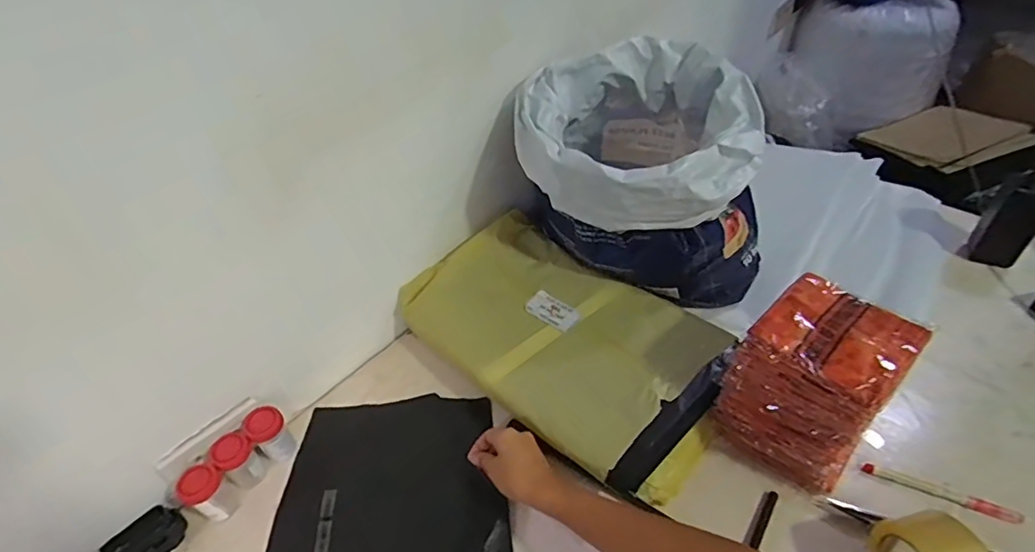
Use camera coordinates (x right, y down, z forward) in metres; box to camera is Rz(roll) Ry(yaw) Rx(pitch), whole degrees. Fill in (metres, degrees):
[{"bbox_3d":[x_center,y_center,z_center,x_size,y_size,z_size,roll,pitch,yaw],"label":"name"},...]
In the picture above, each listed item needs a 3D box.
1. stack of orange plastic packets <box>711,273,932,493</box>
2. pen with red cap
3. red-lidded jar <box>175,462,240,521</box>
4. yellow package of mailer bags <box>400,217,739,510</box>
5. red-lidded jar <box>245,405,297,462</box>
[{"bbox_3d":[0.315,0.113,0.585,0.132,0.166,0.133,-37,51,-27],"label":"stack of orange plastic packets"},{"bbox_3d":[0.446,0.228,0.580,0.138,0.014,0.012,18,49,24],"label":"pen with red cap"},{"bbox_3d":[-0.355,0.251,0.630,0.045,0.064,0.042,-4,44,4],"label":"red-lidded jar"},{"bbox_3d":[0.064,0.077,0.727,0.416,0.072,0.258,28,54,31],"label":"yellow package of mailer bags"},{"bbox_3d":[-0.303,0.196,0.675,0.040,0.069,0.037,-27,47,-19],"label":"red-lidded jar"}]

